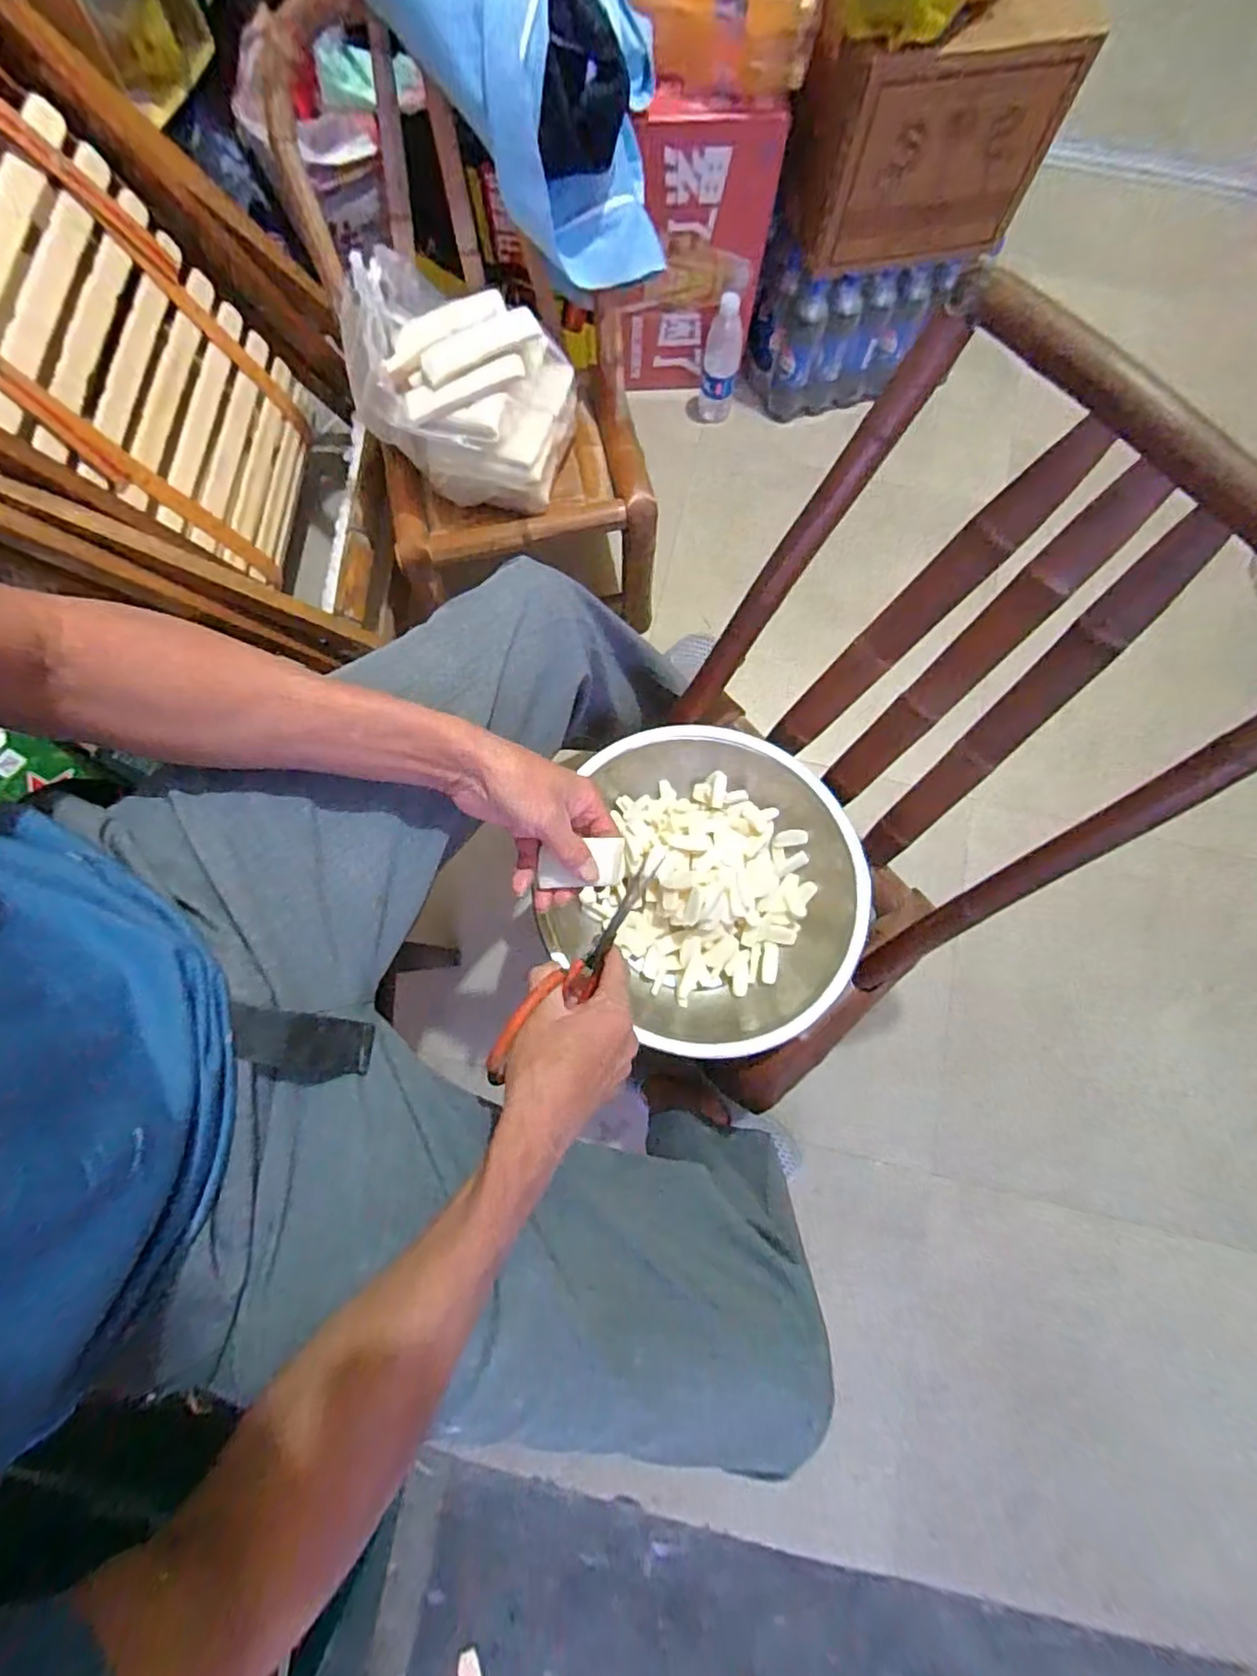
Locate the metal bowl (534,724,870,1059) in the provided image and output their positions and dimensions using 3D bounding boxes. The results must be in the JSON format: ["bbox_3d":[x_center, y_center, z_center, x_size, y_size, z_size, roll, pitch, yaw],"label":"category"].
[{"bbox_3d":[0.094,0.052,0.673,0.303,0.091,0.332,0,77,0],"label":"metal bowl"}]

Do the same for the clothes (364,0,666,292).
[{"bbox_3d":[-0.096,-0.778,0.676,0.269,0.231,0.149,28,79,6],"label":"clothes"}]

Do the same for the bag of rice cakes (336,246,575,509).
[{"bbox_3d":[-0.199,-0.573,0.797,0.230,0.196,0.197,16,78,3],"label":"bag of rice cakes"}]

